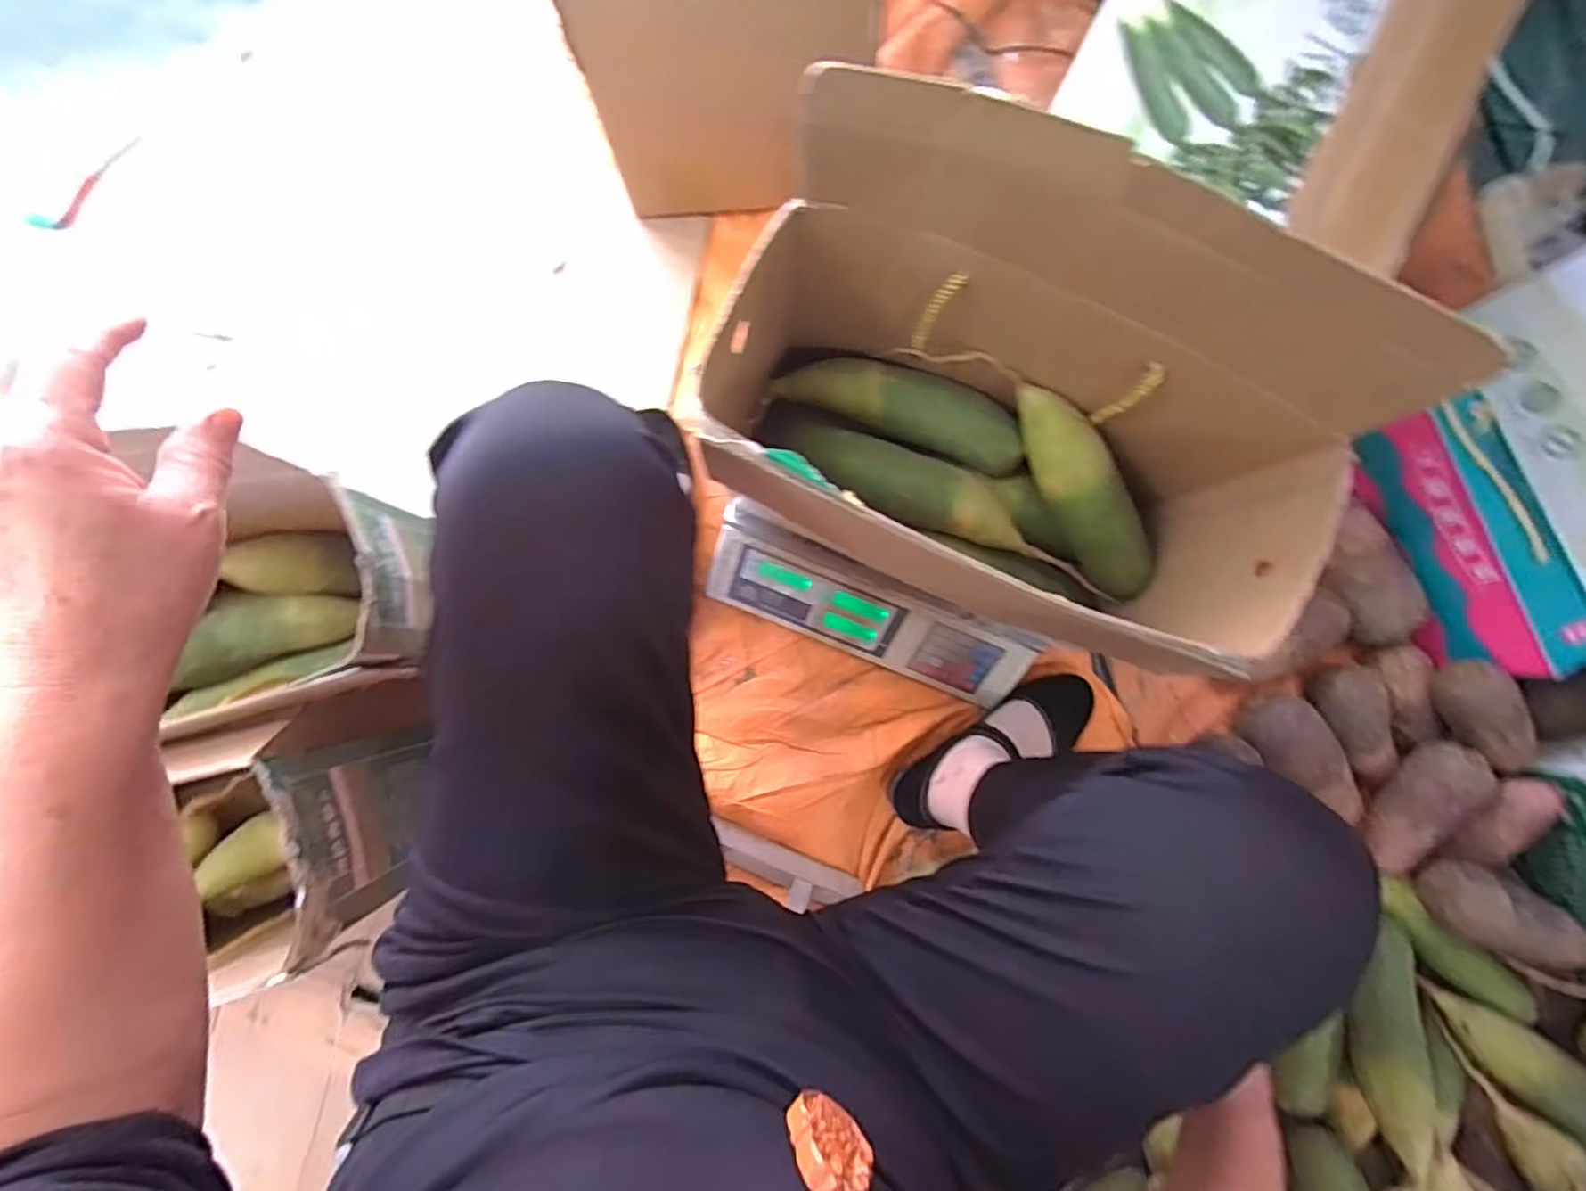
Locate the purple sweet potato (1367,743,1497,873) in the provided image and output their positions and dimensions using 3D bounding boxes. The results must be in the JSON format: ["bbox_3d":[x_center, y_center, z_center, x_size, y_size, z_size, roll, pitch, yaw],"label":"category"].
[{"bbox_3d":[0.631,0.215,0.676,0.060,0.051,0.142,26,103,1],"label":"purple sweet potato"}]

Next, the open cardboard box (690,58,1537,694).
[{"bbox_3d":[0.138,-0.099,0.428,0.364,0.268,0.180,27,86,1],"label":"open cardboard box"}]

